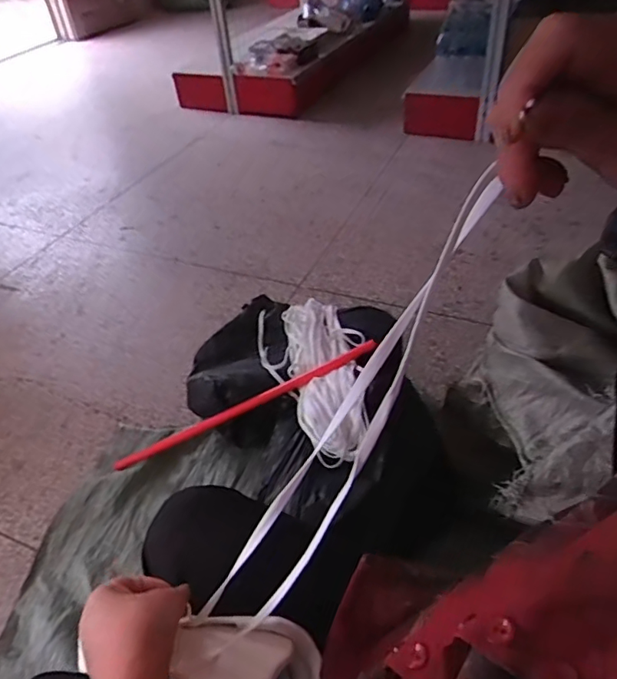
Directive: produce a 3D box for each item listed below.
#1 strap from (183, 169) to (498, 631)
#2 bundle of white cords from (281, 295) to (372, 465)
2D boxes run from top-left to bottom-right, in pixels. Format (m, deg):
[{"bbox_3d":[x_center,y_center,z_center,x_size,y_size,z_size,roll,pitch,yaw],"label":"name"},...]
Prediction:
[{"bbox_3d":[0.020,0.078,0.361,0.044,0.397,0.036,8,30,-38],"label":"strap"},{"bbox_3d":[0.037,0.048,1.064,0.146,0.071,0.442,-7,43,-2],"label":"bundle of white cords"}]

